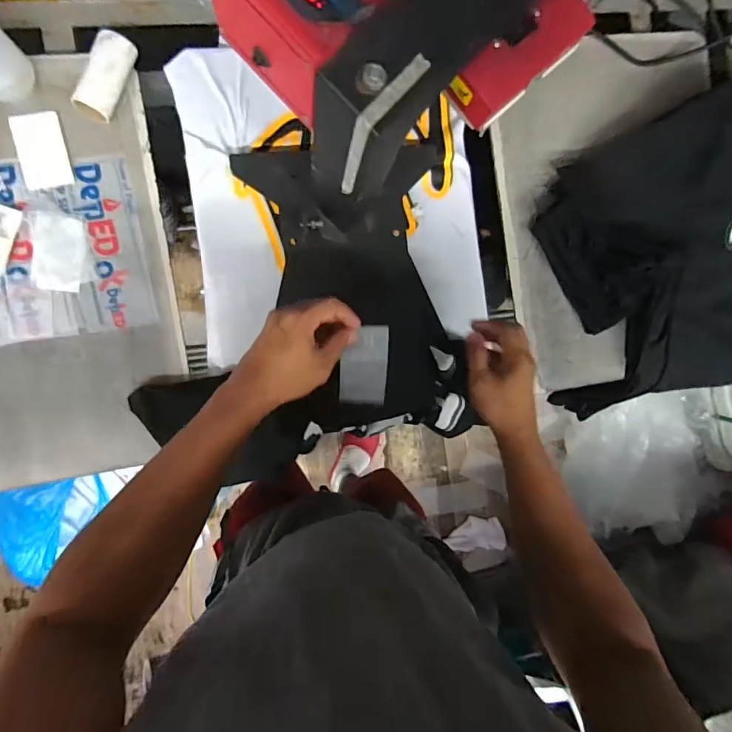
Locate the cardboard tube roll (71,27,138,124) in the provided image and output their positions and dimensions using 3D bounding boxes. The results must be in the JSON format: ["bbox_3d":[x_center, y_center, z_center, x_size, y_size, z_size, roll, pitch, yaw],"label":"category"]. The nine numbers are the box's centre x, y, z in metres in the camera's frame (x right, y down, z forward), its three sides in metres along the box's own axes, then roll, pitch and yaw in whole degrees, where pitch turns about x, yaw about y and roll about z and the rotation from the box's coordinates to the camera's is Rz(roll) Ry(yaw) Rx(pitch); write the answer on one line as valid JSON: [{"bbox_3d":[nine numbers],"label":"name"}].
[{"bbox_3d":[-0.340,-0.378,0.554,0.047,0.035,0.107,21,90,-9],"label":"cardboard tube roll"}]

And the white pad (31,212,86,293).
[{"bbox_3d":[-0.413,-0.152,0.565,0.062,0.009,0.100,5,92,-9],"label":"white pad"}]

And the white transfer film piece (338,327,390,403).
[{"bbox_3d":[-0.002,-0.001,0.469,0.051,0.004,0.088,6,102,8],"label":"white transfer film piece"}]

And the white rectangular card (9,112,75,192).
[{"bbox_3d":[-0.428,-0.285,0.559,0.058,0.005,0.096,-13,95,-8],"label":"white rectangular card"}]

